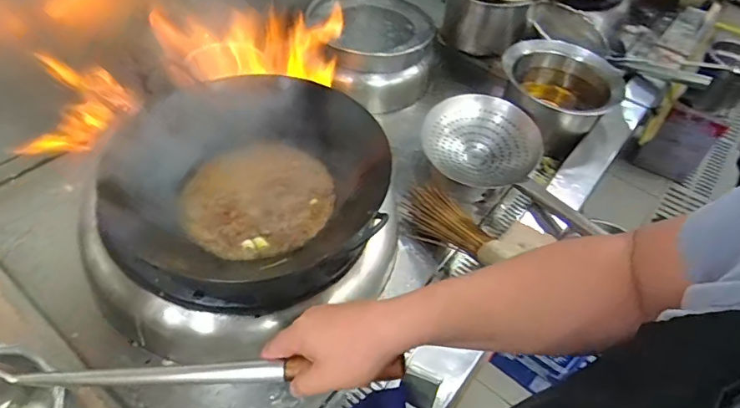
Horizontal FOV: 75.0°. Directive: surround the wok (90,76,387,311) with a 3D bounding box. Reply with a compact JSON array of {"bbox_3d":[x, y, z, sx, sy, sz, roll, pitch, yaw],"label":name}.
[{"bbox_3d":[-0.163,-0.044,0.762,0.356,0.159,0.375,2,48,-3],"label":"wok"}]

